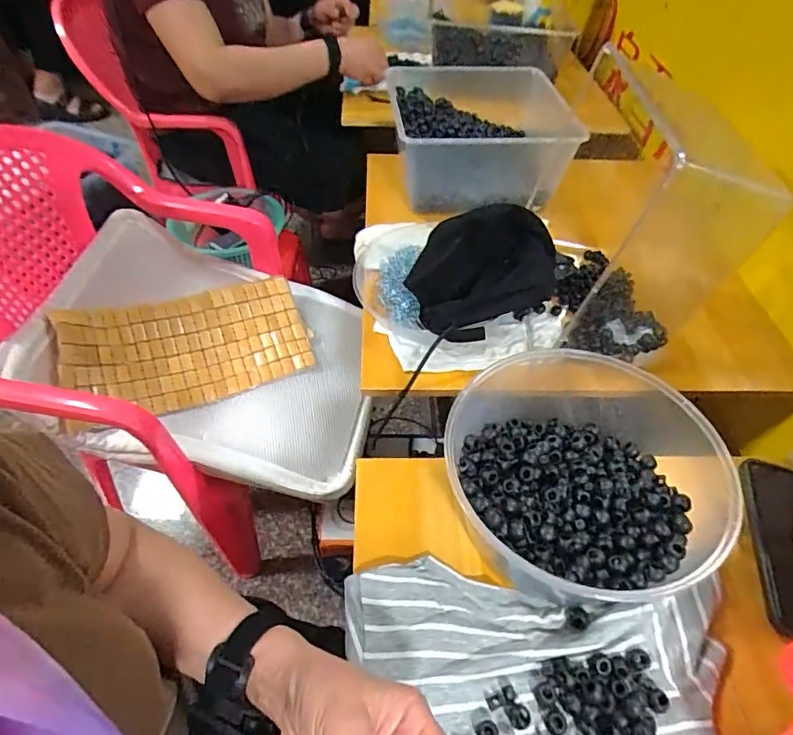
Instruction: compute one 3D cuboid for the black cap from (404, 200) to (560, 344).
[{"bbox_3d":[0.109,-0.117,0.615,0.170,0.104,0.118,-19,53,-18],"label":"black cap"}]

